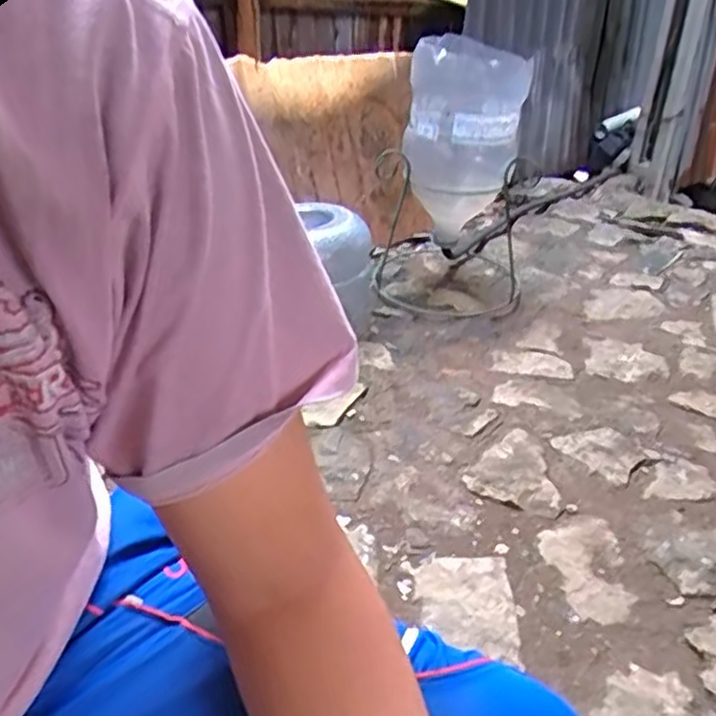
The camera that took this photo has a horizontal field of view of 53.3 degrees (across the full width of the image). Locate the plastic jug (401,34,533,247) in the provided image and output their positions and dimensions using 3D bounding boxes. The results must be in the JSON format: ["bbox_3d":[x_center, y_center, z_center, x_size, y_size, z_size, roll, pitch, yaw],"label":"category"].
[{"bbox_3d":[0.211,-0.431,1.458,0.233,0.383,0.183,4,33,5],"label":"plastic jug"}]

